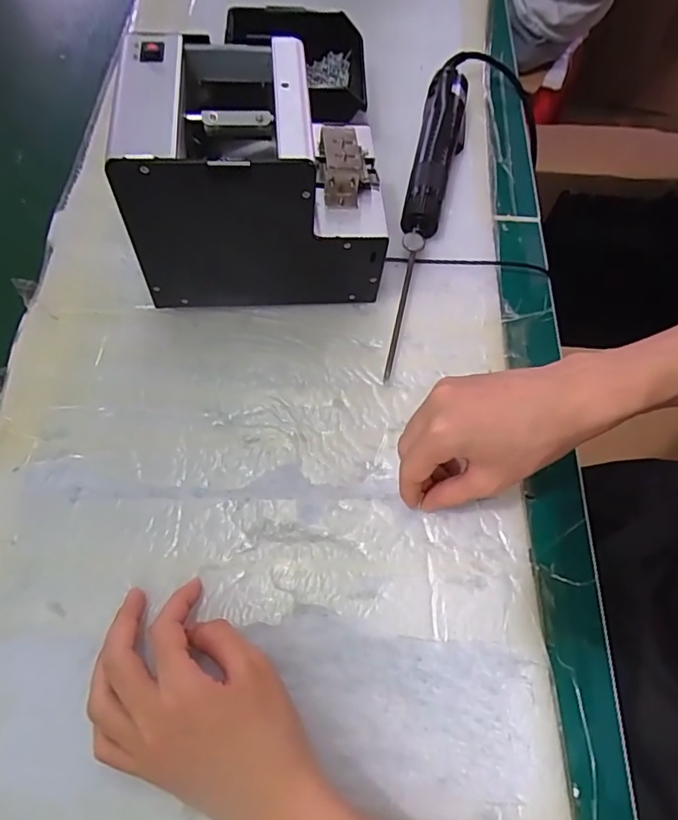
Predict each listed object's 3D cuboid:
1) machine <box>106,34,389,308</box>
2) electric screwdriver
[{"bbox_3d":[-0.058,-0.168,0.408,0.174,0.152,0.118,-4,62,-4],"label":"machine"},{"bbox_3d":[0.083,-0.194,0.485,0.042,0.049,0.363,11,62,4],"label":"electric screwdriver"}]

